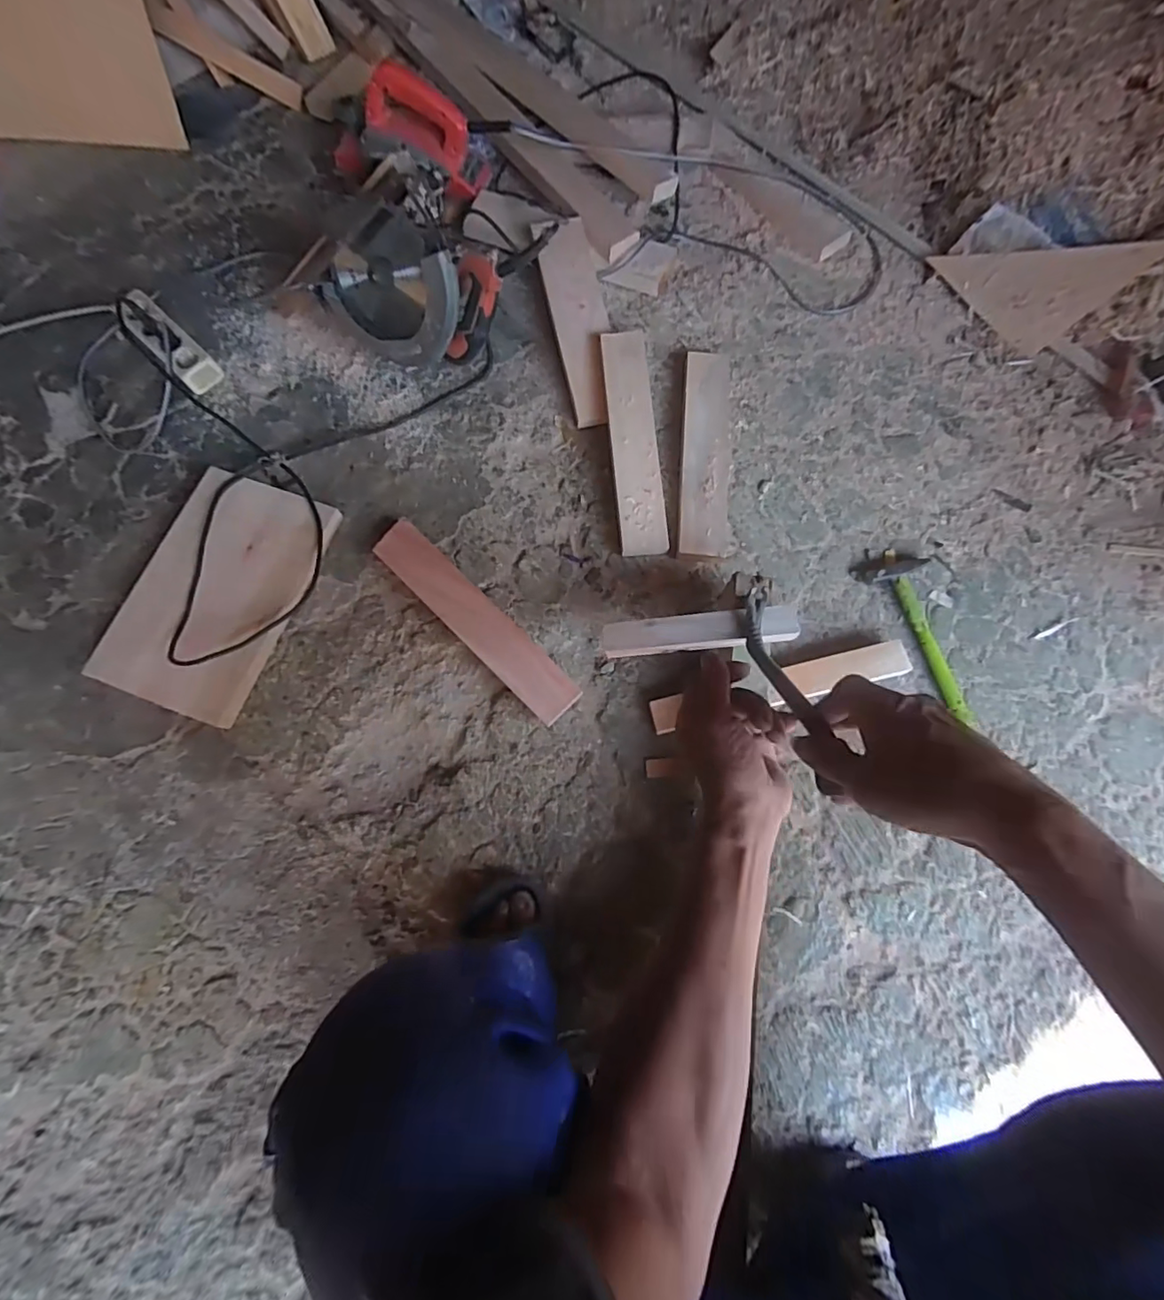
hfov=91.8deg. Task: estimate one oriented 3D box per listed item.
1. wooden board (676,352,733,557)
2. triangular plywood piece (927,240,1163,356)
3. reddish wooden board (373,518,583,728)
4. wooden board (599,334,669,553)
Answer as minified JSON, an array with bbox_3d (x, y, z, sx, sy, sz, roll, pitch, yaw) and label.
[{"bbox_3d":[0.180,-0.292,0.829,0.076,0.032,0.326,2,76,2],"label":"wooden board"},{"bbox_3d":[0.691,-0.533,0.853,0.278,0.008,0.152,6,92,19],"label":"triangular plywood piece"},{"bbox_3d":[-0.143,-0.040,0.767,0.346,0.033,0.067,44,81,11],"label":"reddish wooden board"},{"bbox_3d":[0.075,-0.299,0.806,0.064,0.025,0.344,-5,75,0],"label":"wooden board"}]

